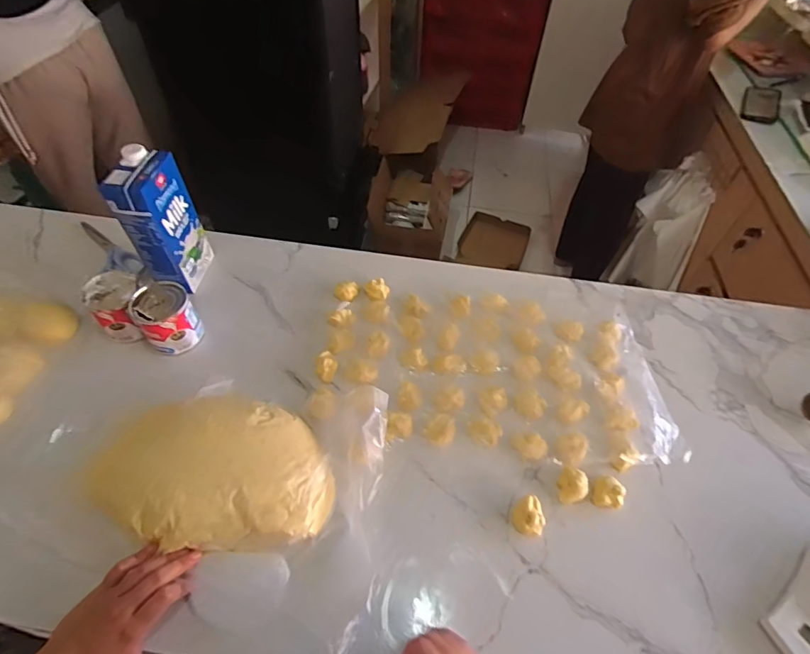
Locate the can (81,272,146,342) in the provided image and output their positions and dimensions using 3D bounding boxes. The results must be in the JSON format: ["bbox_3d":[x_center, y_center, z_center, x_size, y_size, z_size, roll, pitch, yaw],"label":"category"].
[{"bbox_3d":[-0.413,-0.029,0.655,0.067,0.077,0.077,-3,52,-4],"label":"can"}]

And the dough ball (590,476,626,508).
[{"bbox_3d":[0.245,0.198,0.541,0.036,0.017,0.035,2,52,-3],"label":"dough ball"}]

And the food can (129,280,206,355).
[{"bbox_3d":[-0.343,-0.016,0.652,0.073,0.079,0.079,2,52,-3],"label":"food can"}]

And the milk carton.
[{"bbox_3d":[-0.366,-0.153,0.679,0.066,0.196,0.102,6,51,2],"label":"milk carton"}]

